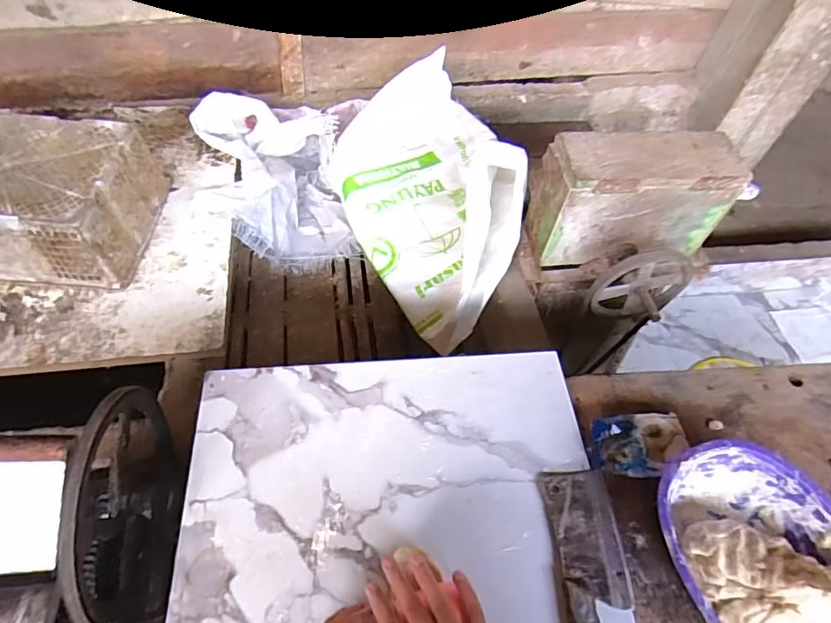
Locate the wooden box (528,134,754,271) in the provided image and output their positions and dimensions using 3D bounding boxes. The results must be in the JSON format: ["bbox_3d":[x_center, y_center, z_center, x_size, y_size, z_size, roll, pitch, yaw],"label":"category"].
[{"bbox_3d":[0.427,-0.224,1.030,0.353,0.228,0.138,0,55,-8],"label":"wooden box"}]

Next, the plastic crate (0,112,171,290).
[{"bbox_3d":[-0.799,-0.241,1.053,0.468,0.170,0.333,6,54,-3],"label":"plastic crate"}]

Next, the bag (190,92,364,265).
[{"bbox_3d":[-0.343,-0.326,1.310,0.305,0.268,0.405,-18,59,-19],"label":"bag"}]

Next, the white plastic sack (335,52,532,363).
[{"bbox_3d":[0.033,-0.309,1.193,0.384,0.243,0.758,-7,56,-13],"label":"white plastic sack"}]

